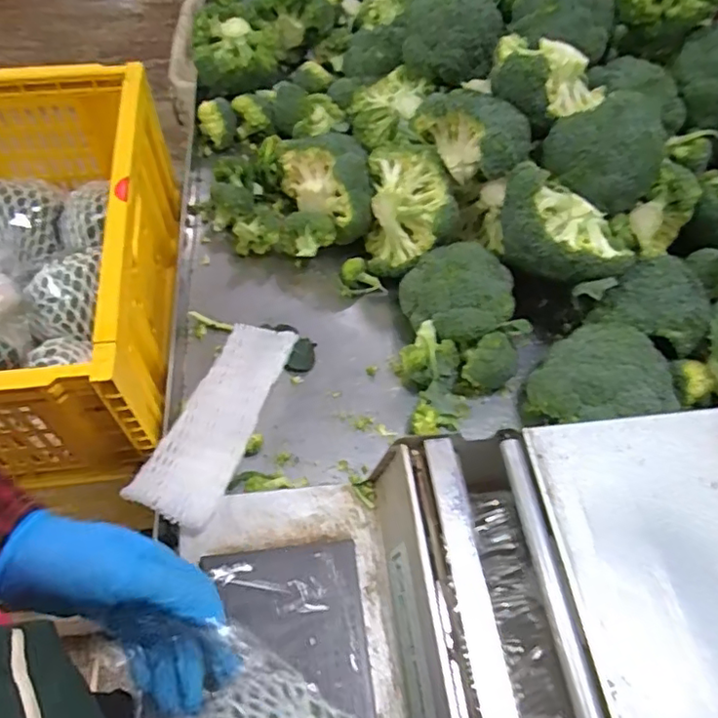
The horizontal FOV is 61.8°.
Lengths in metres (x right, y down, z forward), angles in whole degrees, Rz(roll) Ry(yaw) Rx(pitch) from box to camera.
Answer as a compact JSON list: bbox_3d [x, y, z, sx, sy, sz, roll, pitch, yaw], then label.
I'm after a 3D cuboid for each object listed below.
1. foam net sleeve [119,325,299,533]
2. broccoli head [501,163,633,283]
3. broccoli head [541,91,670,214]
[{"bbox_3d":[-0.131,0.047,0.563,0.071,0.028,0.234,13,48,9],"label":"foam net sleeve"},{"bbox_3d":[0.214,-0.134,0.623,0.136,0.096,0.083,13,57,6],"label":"broccoli head"},{"bbox_3d":[0.265,-0.225,0.646,0.119,0.089,0.099,28,60,15],"label":"broccoli head"}]

